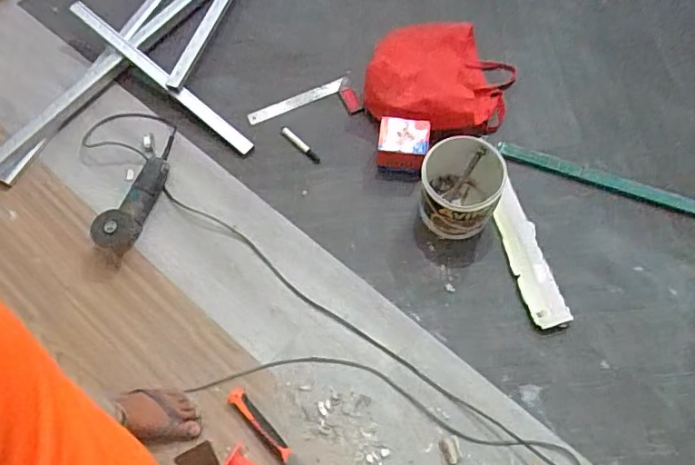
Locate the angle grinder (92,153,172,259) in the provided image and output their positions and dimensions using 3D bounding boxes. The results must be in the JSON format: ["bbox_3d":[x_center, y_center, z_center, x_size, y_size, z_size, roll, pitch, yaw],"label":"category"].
[{"bbox_3d":[-0.541,-0.079,1.342,0.104,0.078,0.272,17,68,9],"label":"angle grinder"}]

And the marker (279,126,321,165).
[{"bbox_3d":[-0.123,-0.234,1.423,0.146,0.022,0.024,42,75,17],"label":"marker"}]

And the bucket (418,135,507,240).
[{"bbox_3d":[0.258,-0.097,1.250,0.180,0.191,0.179,-1,67,1],"label":"bucket"}]

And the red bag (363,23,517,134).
[{"bbox_3d":[0.246,-0.433,1.386,0.378,0.243,0.355,20,69,10],"label":"red bag"}]

